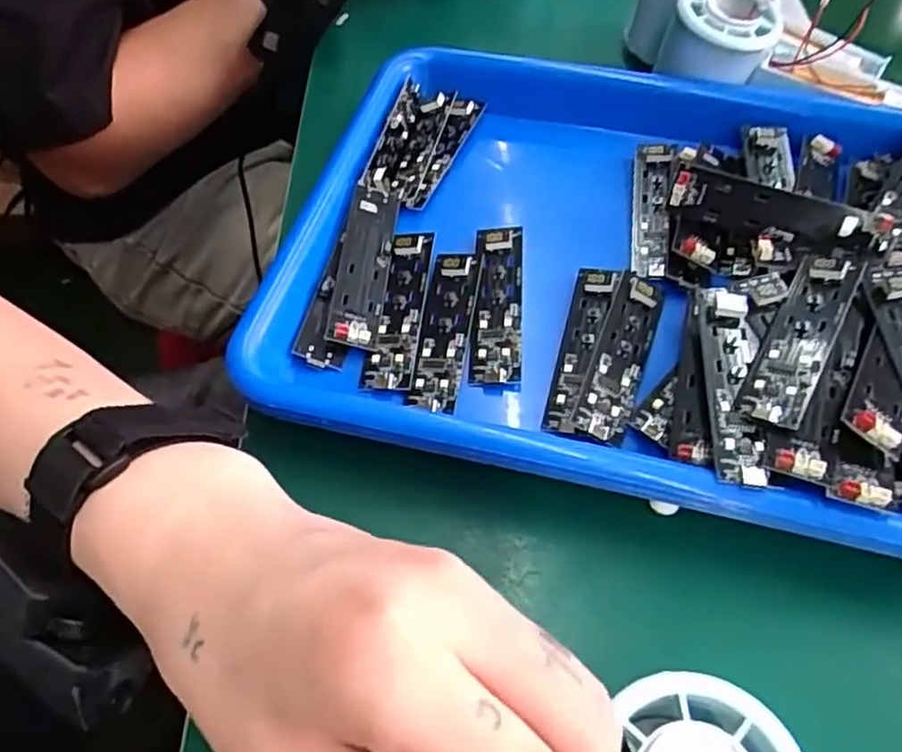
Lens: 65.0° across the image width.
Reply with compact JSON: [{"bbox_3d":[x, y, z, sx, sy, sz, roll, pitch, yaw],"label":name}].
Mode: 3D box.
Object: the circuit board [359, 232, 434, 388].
[{"bbox_3d":[-0.024,-0.031,0.329,0.022,0.011,0.088,5,55,3],"label":"circuit board"}]

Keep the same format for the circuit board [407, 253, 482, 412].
[{"bbox_3d":[-0.002,-0.023,0.320,0.022,0.005,0.087,7,56,4],"label":"circuit board"}]

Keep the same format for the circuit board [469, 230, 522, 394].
[{"bbox_3d":[0.022,-0.035,0.328,0.022,0.005,0.090,3,55,1],"label":"circuit board"}]

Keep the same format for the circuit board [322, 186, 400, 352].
[{"bbox_3d":[-0.041,-0.054,0.338,0.024,0.006,0.091,11,59,-8],"label":"circuit board"}]

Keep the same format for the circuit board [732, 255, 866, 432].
[{"bbox_3d":[0.137,-0.016,0.276,0.022,0.010,0.086,27,59,17],"label":"circuit board"}]

